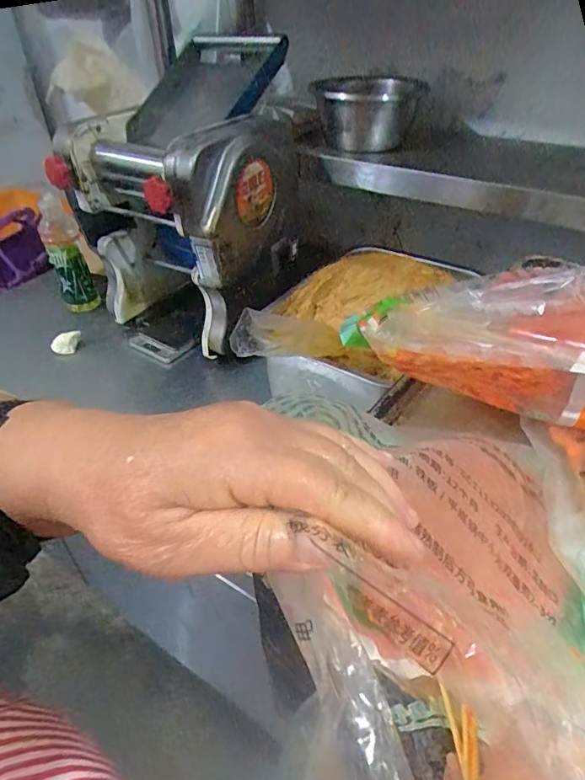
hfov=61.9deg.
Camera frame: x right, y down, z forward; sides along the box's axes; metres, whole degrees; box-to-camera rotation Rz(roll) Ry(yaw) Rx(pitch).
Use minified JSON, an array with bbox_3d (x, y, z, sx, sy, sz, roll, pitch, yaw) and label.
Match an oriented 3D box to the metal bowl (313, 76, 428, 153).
[{"bbox_3d":[0.130,-0.490,0.873,0.181,0.100,0.181,6,41,8],"label":"metal bowl"}]

